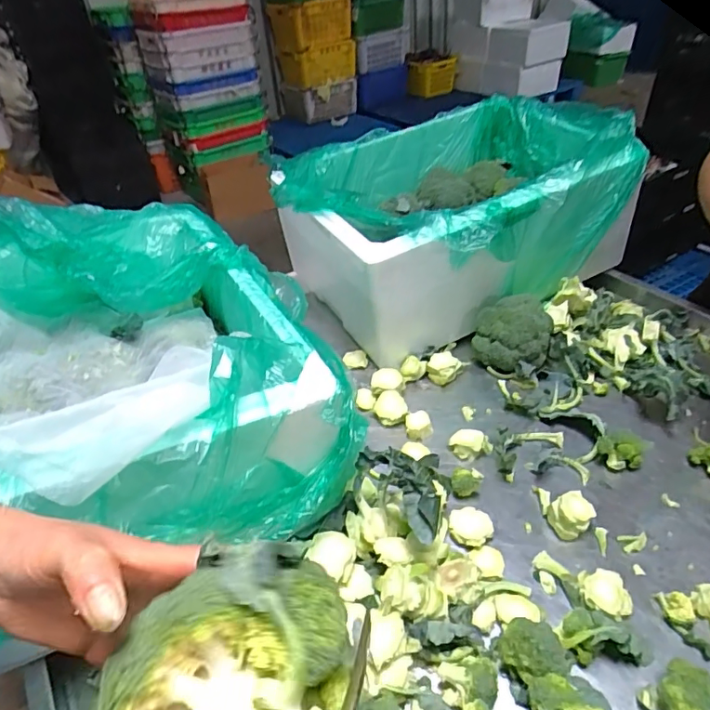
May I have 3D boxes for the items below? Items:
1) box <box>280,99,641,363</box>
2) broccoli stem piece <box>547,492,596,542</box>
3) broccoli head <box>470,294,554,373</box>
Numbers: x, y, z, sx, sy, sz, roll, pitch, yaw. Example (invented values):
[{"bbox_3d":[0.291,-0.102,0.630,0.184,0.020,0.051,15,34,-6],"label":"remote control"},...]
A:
[{"bbox_3d":[0.174,-0.254,0.999,0.546,0.310,0.429,-21,41,-18],"label":"box"},{"bbox_3d":[0.265,0.195,0.641,0.049,0.036,0.049,-20,41,-17],"label":"broccoli stem piece"},{"bbox_3d":[0.260,-0.029,0.866,0.124,0.103,0.102,8,41,16],"label":"broccoli head"}]

